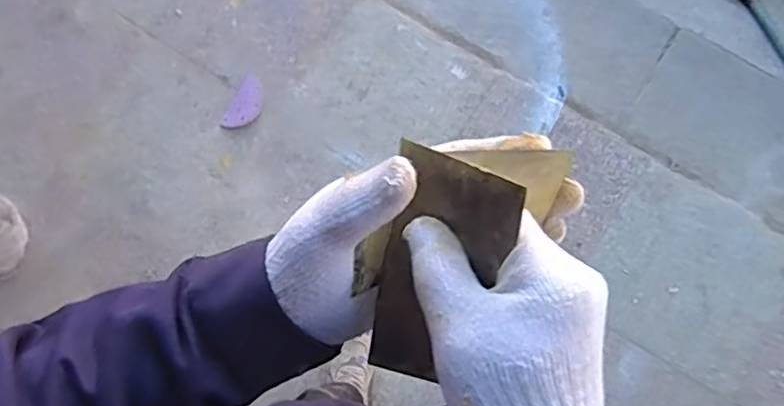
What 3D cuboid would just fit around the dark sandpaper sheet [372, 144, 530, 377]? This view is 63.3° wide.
[{"bbox_3d":[0.026,0.042,0.337,0.070,0.009,0.137,24,118,31],"label":"dark sandpaper sheet"}]

